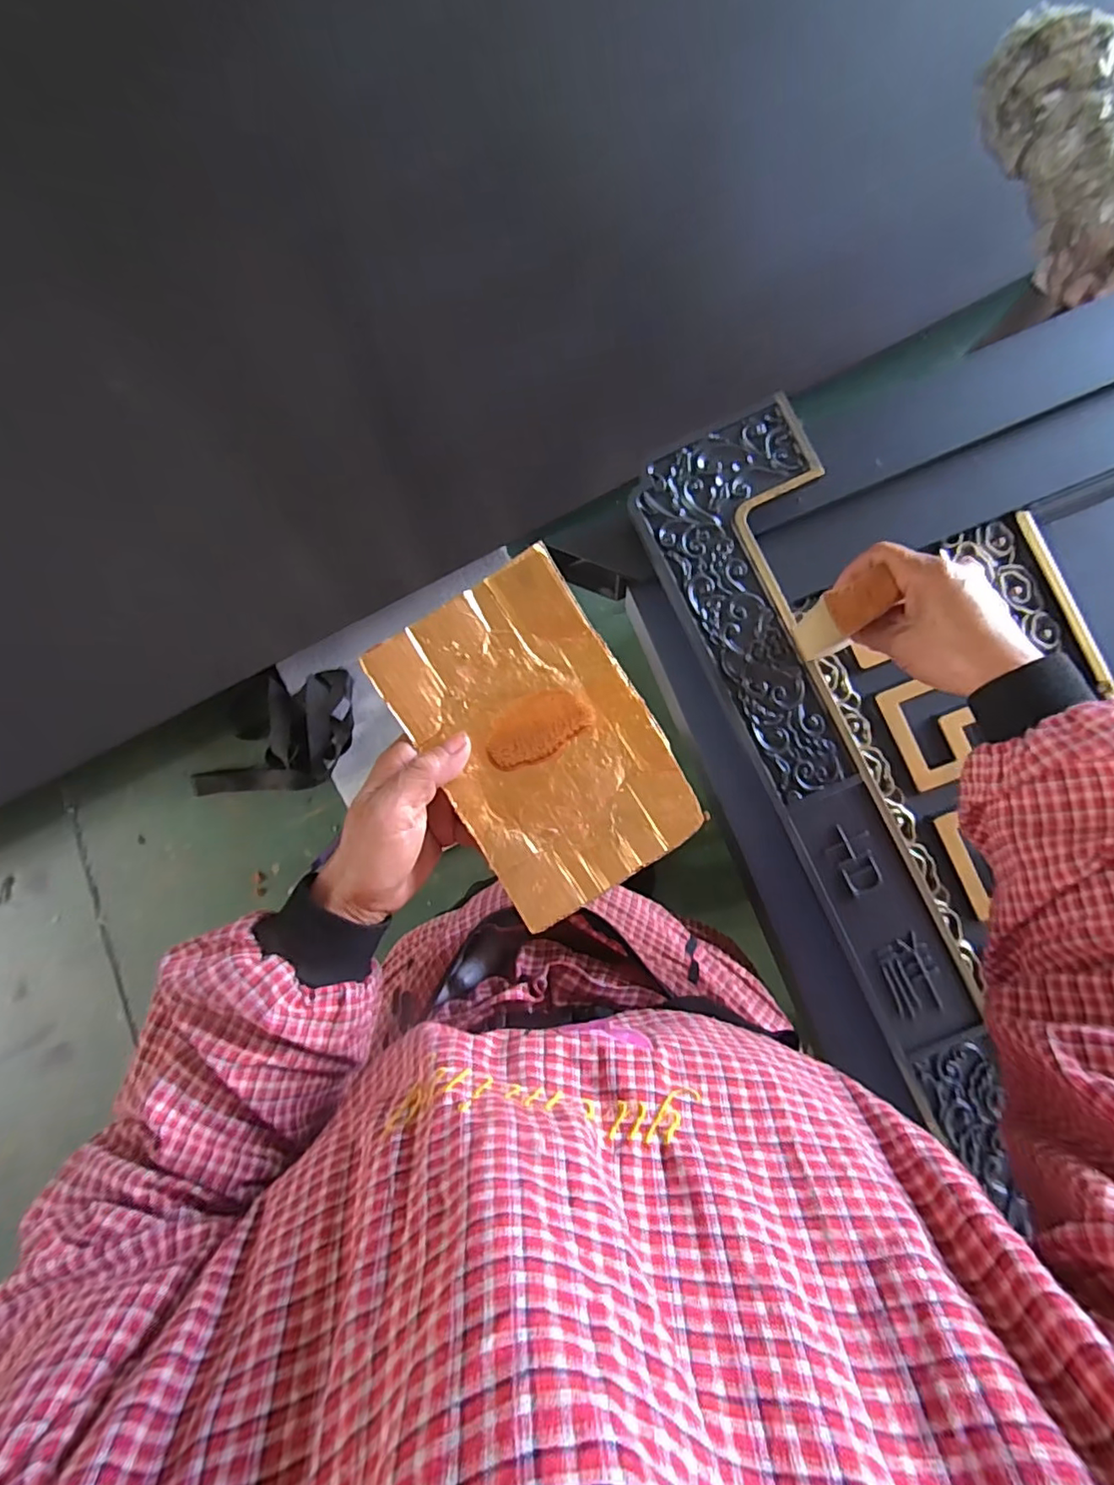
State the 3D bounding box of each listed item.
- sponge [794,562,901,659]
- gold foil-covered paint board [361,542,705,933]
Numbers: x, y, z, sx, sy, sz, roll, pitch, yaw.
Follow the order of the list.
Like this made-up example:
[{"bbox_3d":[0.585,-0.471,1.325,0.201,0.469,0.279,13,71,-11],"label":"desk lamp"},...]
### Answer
[{"bbox_3d":[0.192,-0.085,0.396,0.038,0.079,0.030,-24,81,5],"label":"sponge"},{"bbox_3d":[-0.009,-0.001,0.297,0.109,0.025,0.163,-32,84,3],"label":"gold foil-covered paint board"}]

